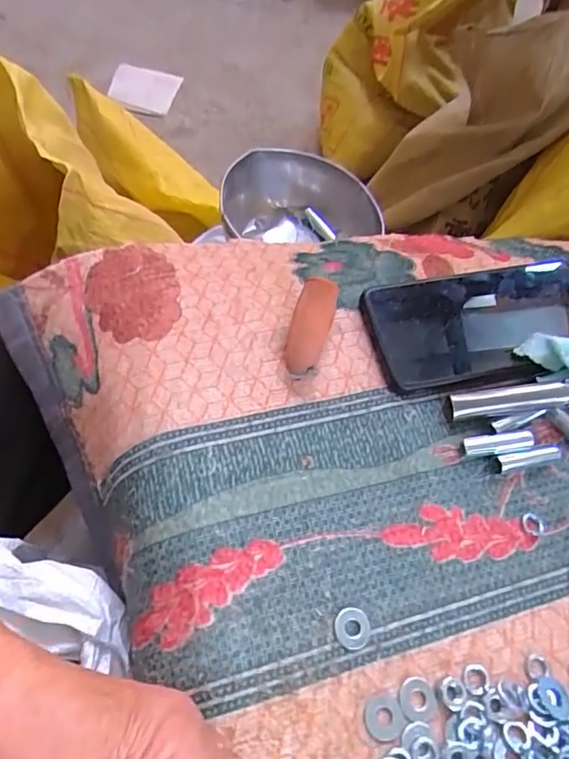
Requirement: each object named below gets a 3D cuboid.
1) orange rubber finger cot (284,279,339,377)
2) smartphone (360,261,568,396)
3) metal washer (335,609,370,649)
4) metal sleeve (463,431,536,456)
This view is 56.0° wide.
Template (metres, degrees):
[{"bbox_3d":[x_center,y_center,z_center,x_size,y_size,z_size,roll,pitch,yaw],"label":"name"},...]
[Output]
[{"bbox_3d":[0.015,-0.031,0.333,0.024,0.023,0.065,16,61,6],"label":"orange rubber finger cot"},{"bbox_3d":[0.133,-0.035,0.352,0.152,0.014,0.079,-7,62,-11],"label":"smartphone"},{"bbox_3d":[0.034,0.125,0.269,0.018,0.004,0.019,3,61,-6],"label":"metal washer"},{"bbox_3d":[0.128,0.038,0.320,0.041,0.011,0.010,-3,62,-9],"label":"metal sleeve"}]

